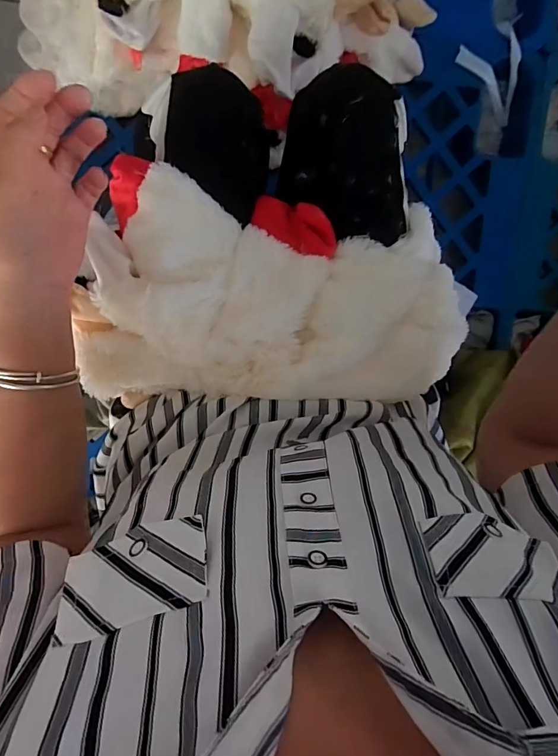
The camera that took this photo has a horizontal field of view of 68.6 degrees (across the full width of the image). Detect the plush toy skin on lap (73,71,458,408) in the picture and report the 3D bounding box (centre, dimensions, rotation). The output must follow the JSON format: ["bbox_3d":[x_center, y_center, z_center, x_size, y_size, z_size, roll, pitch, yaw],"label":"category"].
[{"bbox_3d":[0.000,-0.132,0.394,0.372,0.067,0.299,-2,98,-5],"label":"plush toy skin on lap"}]

